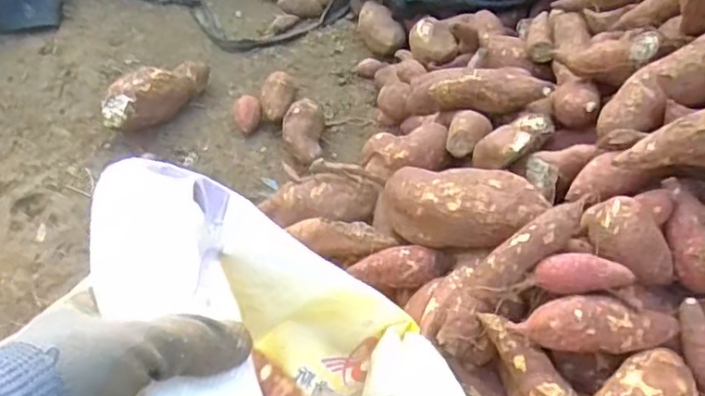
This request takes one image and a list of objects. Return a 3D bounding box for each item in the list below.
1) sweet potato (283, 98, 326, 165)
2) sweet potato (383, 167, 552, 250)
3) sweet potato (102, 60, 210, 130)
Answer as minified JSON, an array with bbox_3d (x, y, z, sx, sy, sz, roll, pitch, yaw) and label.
[{"bbox_3d":[-0.078,-0.099,1.032,0.064,0.068,0.115,3,43,2],"label":"sweet potato"},{"bbox_3d":[0.112,0.009,0.693,0.199,0.066,0.075,2,36,42],"label":"sweet potato"},{"bbox_3d":[-0.334,-0.178,1.111,0.086,0.085,0.222,14,45,14],"label":"sweet potato"}]

